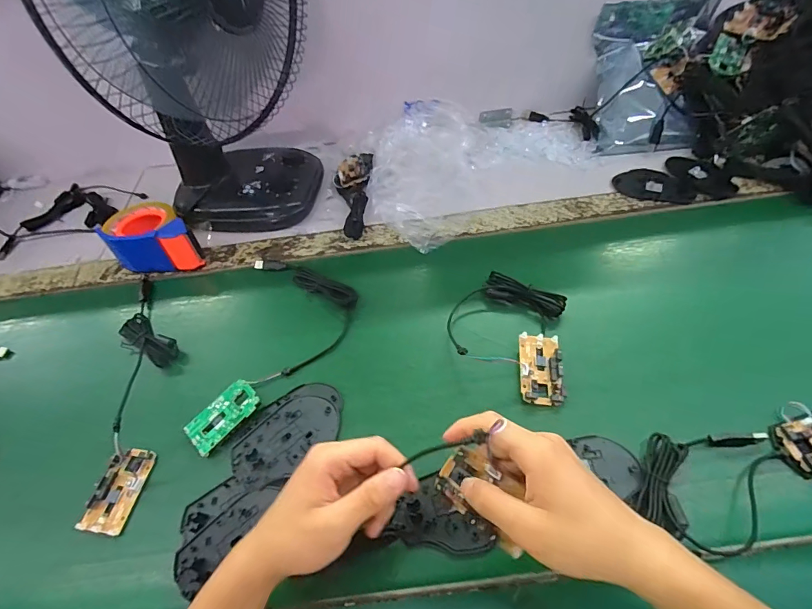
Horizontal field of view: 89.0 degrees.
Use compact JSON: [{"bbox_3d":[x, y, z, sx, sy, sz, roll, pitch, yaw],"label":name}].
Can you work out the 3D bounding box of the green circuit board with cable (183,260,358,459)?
[{"bbox_3d":[-0.145,0.043,0.489,0.151,0.025,0.261,5,57,3],"label":"green circuit board with cable"}]

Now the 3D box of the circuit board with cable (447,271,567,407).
[{"bbox_3d":[0.123,0.032,0.476,0.143,0.027,0.131,27,60,16],"label":"circuit board with cable"}]

